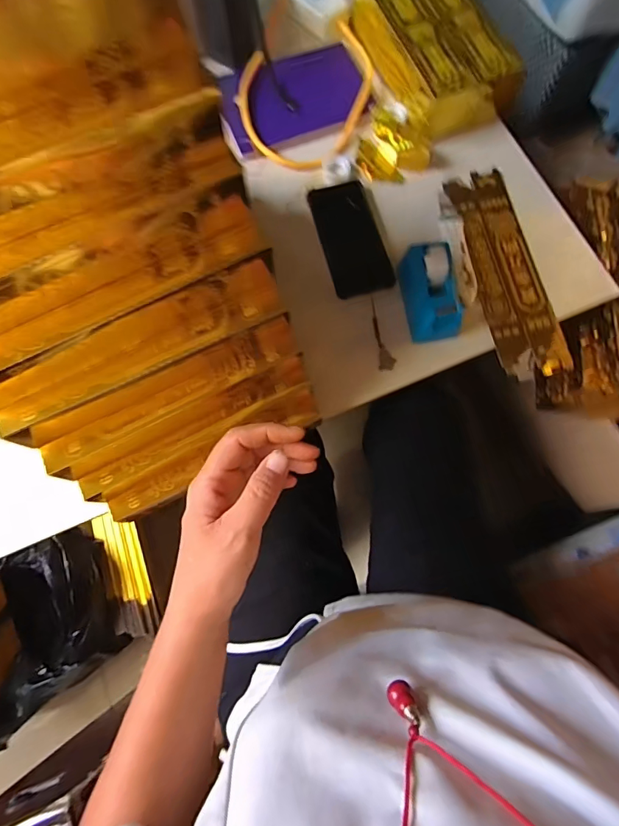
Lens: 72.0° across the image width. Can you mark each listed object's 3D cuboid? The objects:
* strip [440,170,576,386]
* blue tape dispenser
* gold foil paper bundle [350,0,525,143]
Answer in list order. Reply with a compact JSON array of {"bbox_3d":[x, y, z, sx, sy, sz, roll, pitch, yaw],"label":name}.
[{"bbox_3d":[0.248,-0.182,0.545,0.088,0.010,0.284,-12,75,-4],"label":"strip"},{"bbox_3d":[0.147,-0.143,0.502,0.058,0.057,0.114,-9,75,-1],"label":"blue tape dispenser"},{"bbox_3d":[0.170,-0.522,0.605,0.138,0.065,0.249,-21,76,-4],"label":"gold foil paper bundle"}]

